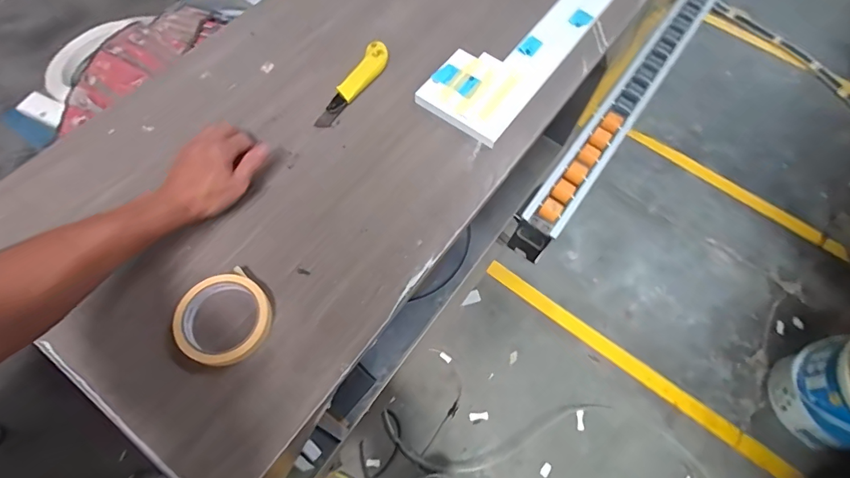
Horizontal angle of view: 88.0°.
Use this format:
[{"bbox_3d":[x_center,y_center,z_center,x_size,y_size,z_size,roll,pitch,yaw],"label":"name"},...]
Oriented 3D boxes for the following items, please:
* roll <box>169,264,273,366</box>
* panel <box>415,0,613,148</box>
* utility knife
[{"bbox_3d":[-0.222,0.088,0.487,0.095,0.027,0.094,1,66,-3],"label":"roll"},{"bbox_3d":[0.154,-0.306,0.693,0.134,0.025,0.392,36,68,12],"label":"panel"},{"bbox_3d":[-0.101,-0.229,0.650,0.037,0.014,0.172,26,67,8],"label":"utility knife"}]

